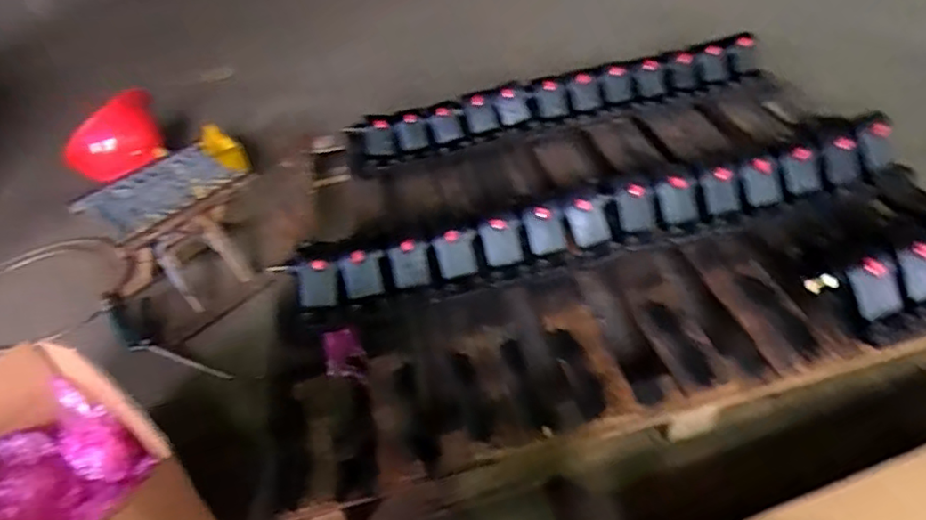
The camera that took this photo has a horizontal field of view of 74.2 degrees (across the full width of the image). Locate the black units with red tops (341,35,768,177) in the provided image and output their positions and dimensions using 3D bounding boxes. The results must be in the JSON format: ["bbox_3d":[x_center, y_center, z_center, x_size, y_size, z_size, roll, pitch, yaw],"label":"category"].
[{"bbox_3d":[0.239,-0.400,1.545,1.034,0.105,0.182,-15,43,-7],"label":"black units with red tops"}]

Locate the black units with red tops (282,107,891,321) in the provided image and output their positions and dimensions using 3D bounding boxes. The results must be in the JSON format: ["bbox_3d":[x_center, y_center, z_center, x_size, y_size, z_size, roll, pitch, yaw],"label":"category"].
[{"bbox_3d":[0.254,-0.090,1.126,1.131,0.073,0.152,-13,43,-5],"label":"black units with red tops"}]

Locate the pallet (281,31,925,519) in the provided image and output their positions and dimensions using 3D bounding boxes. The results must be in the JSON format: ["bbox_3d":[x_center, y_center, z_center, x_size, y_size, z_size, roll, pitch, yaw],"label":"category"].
[{"bbox_3d":[0.236,-0.083,1.255,1.198,0.214,0.964,-14,43,-6],"label":"pallet"}]

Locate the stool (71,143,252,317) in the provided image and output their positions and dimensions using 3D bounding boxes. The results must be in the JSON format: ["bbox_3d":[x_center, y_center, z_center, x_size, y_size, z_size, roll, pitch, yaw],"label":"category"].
[{"bbox_3d":[-0.629,-0.036,1.356,0.333,0.295,0.292,-33,49,-25],"label":"stool"}]

